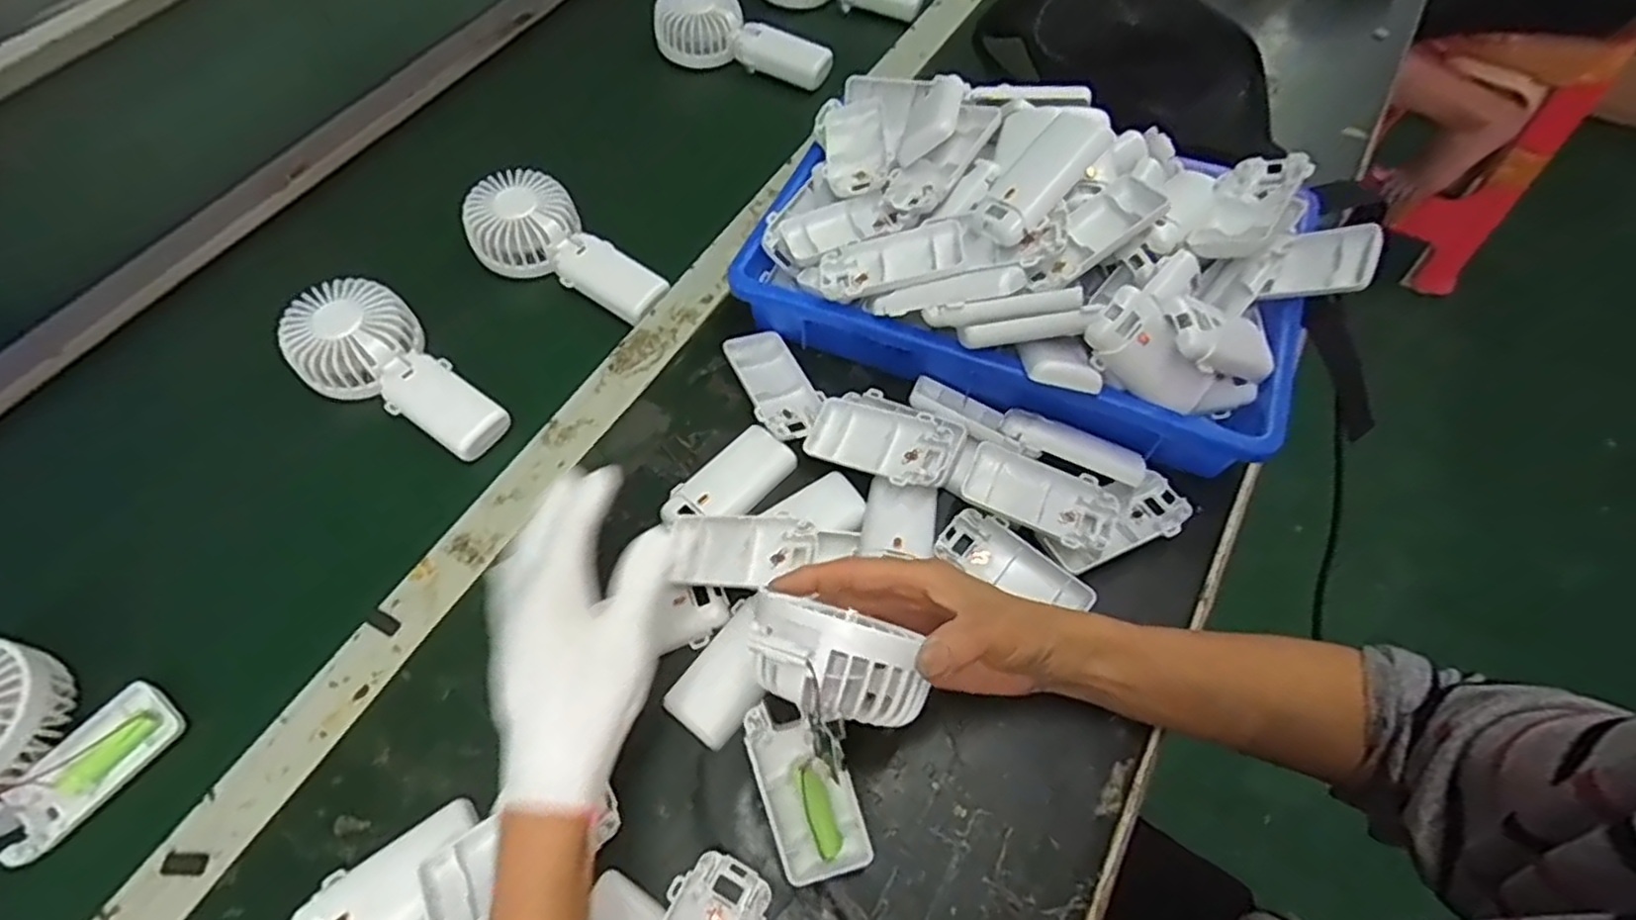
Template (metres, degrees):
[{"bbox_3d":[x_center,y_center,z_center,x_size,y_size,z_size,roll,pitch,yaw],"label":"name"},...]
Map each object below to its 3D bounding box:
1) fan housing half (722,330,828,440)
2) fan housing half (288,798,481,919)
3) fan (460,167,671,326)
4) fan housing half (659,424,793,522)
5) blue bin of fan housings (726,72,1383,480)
[{"bbox_3d":[-0.030,-0.053,0.514,0.046,0.019,0.098,-26,63,-12],"label":"fan housing half"},{"bbox_3d":[-0.214,0.215,0.364,0.095,0.015,0.048,-36,65,-17],"label":"fan housing half"},{"bbox_3d":[-0.201,-0.168,0.586,0.174,0.035,0.079,33,66,5],"label":"fan"},{"bbox_3d":[-0.059,0.013,0.476,0.090,0.016,0.042,-38,66,-18],"label":"fan housing half"},{"bbox_3d":[0.148,-0.142,0.500,0.370,0.108,0.223,21,63,14],"label":"blue bin of fan housings"}]

